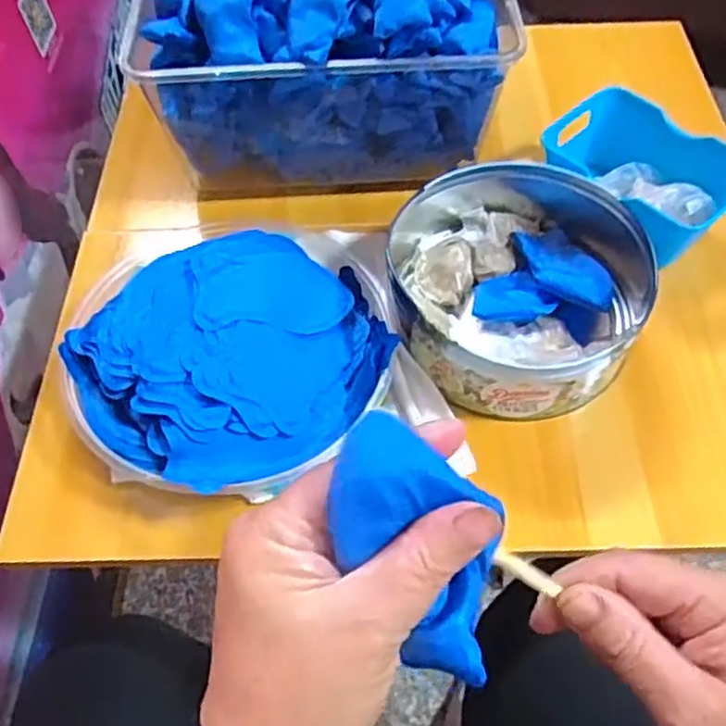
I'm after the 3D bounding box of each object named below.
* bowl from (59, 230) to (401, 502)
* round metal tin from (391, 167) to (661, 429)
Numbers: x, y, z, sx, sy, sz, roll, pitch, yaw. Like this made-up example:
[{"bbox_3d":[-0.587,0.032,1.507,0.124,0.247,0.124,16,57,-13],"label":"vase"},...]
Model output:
[{"bbox_3d":[-0.090,-0.007,0.505,0.226,0.053,0.201,-18,59,-9],"label":"bowl"},{"bbox_3d":[0.123,-0.070,0.543,0.185,0.069,0.225,-2,58,1],"label":"round metal tin"}]

